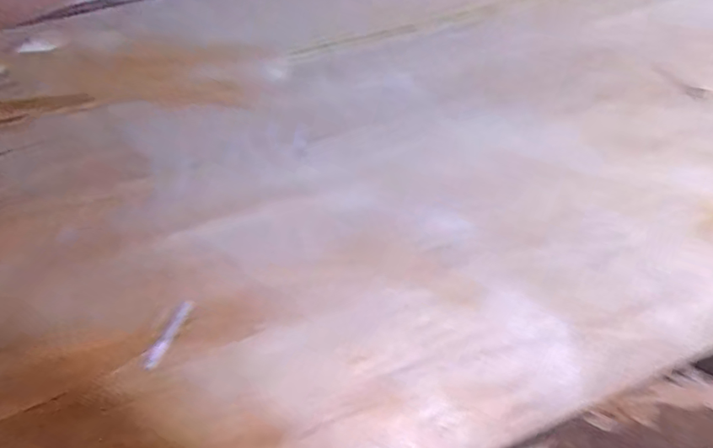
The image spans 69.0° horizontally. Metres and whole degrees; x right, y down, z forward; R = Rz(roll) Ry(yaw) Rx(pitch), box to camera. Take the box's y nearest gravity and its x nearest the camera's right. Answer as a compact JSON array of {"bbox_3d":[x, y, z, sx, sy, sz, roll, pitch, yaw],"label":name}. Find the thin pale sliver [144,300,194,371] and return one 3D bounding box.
[{"bbox_3d":[-0.256,0.150,0.710,0.018,0.012,0.102,20,54,16],"label":"thin pale sliver"}]

